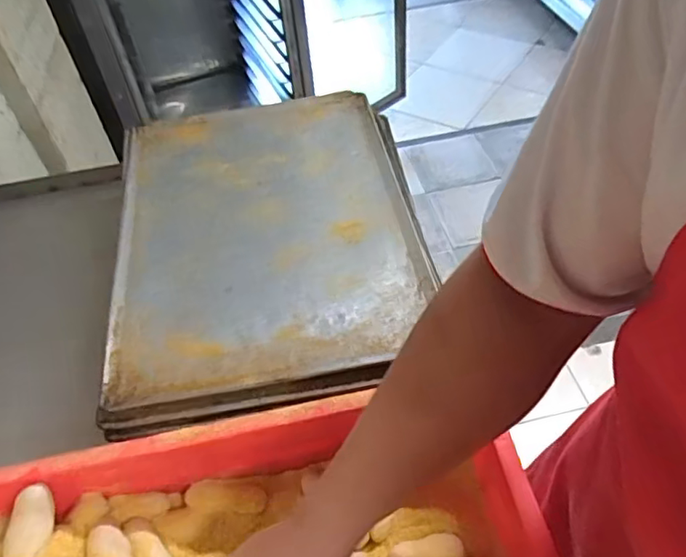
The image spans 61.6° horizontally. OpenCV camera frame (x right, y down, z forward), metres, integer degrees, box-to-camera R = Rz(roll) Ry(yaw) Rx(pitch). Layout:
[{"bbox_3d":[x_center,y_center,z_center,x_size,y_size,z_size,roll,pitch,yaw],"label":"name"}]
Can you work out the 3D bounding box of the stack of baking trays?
[{"bbox_3d":[-0.085,-0.066,0.664,0.333,0.051,0.459,-10,48,-4],"label":"stack of baking trays"}]

